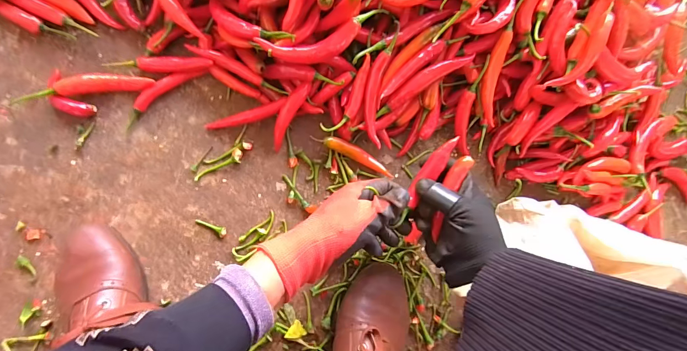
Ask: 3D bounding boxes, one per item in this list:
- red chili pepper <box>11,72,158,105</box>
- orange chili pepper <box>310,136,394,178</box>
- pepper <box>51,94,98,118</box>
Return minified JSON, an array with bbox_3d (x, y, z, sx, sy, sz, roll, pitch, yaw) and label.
[{"bbox_3d":[-0.306,-0.107,0.414,0.153,0.020,0.024,-8,88,-8],"label":"red chili pepper"},{"bbox_3d":[0.016,-0.028,0.451,0.113,0.016,0.017,25,84,-5],"label":"orange chili pepper"},{"bbox_3d":[-0.318,-0.080,0.409,0.049,0.011,0.017,17,85,-6],"label":"pepper"}]

